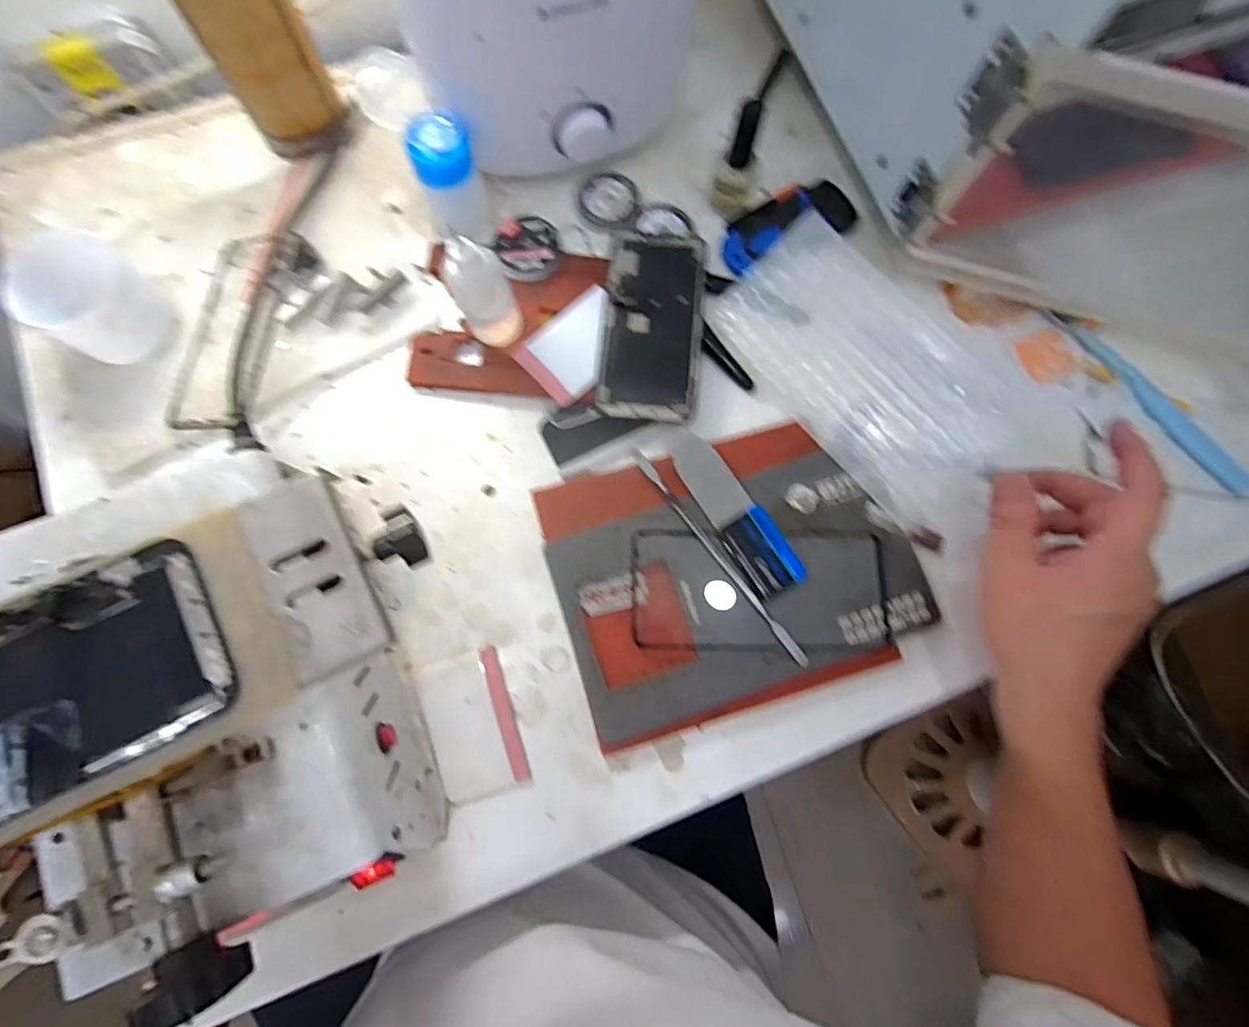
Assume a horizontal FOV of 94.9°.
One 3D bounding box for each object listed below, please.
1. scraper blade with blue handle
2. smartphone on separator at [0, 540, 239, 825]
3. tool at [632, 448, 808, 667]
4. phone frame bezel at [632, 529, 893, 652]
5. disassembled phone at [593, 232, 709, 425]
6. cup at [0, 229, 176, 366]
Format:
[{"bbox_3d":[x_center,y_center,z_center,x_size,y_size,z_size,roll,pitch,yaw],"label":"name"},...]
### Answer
[{"bbox_3d":[0.072,-0.003,0.369,0.033,0.005,0.115,-29,79,-7],"label":"scraper blade with blue handle"},{"bbox_3d":[-0.214,0.067,0.200,0.143,0.006,0.071,-27,79,-7],"label":"smartphone on separator"},{"bbox_3d":[0.058,0.026,0.362,0.008,0.006,0.168,-36,80,-8],"label":"tool"},{"bbox_3d":[0.086,0.047,0.359,0.161,0.004,0.076,1,77,-1],"label":"phone frame bezel"},{"bbox_3d":[0.020,-0.131,0.400,0.066,0.012,0.138,5,77,0],"label":"disassembled phone"},{"bbox_3d":[-0.339,-0.137,0.365,0.079,0.056,0.065,35,79,6],"label":"cup"}]

